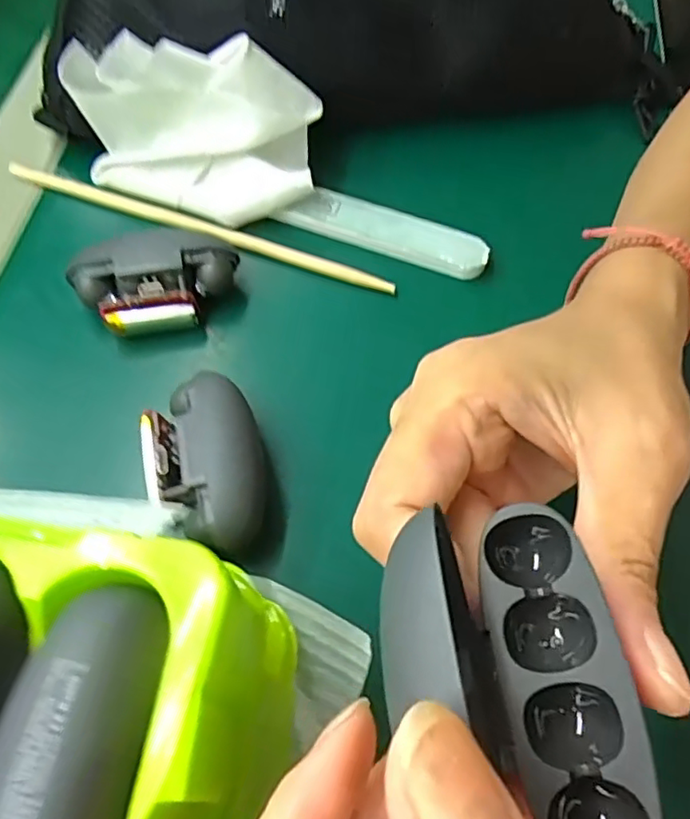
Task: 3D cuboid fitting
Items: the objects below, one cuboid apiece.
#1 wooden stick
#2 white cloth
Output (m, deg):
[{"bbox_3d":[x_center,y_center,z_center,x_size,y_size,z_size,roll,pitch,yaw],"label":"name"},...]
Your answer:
[{"bbox_3d":[-0.068,-0.083,0.282,0.189,0.007,0.008,19,64,10],"label":"wooden stick"},{"bbox_3d":[-0.065,-0.122,0.275,0.099,0.068,0.025,3,25,2],"label":"white cloth"}]

